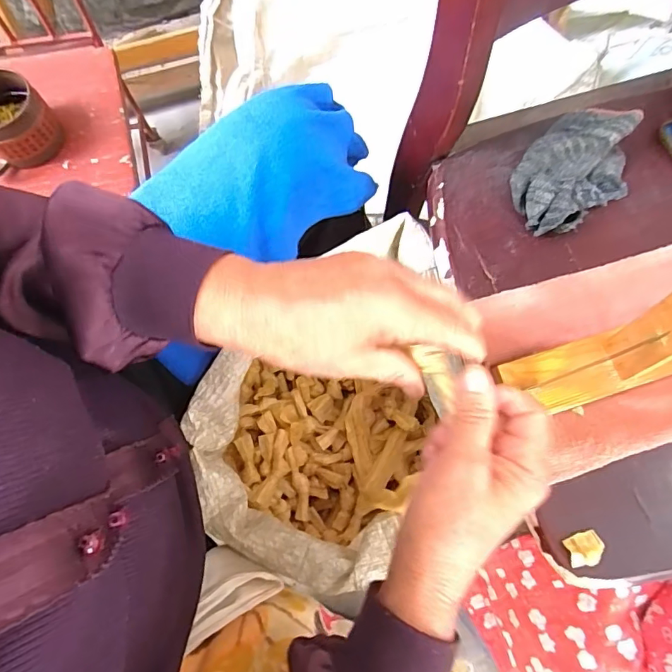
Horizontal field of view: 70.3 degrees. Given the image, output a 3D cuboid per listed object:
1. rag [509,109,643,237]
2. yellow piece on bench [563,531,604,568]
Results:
[{"bbox_3d":[0.207,-0.143,0.414,0.082,0.038,0.120,40,76,12],"label":"rag"},{"bbox_3d":[0.175,0.150,0.336,0.024,0.005,0.021,-16,73,-5],"label":"yellow piece on bench"}]

